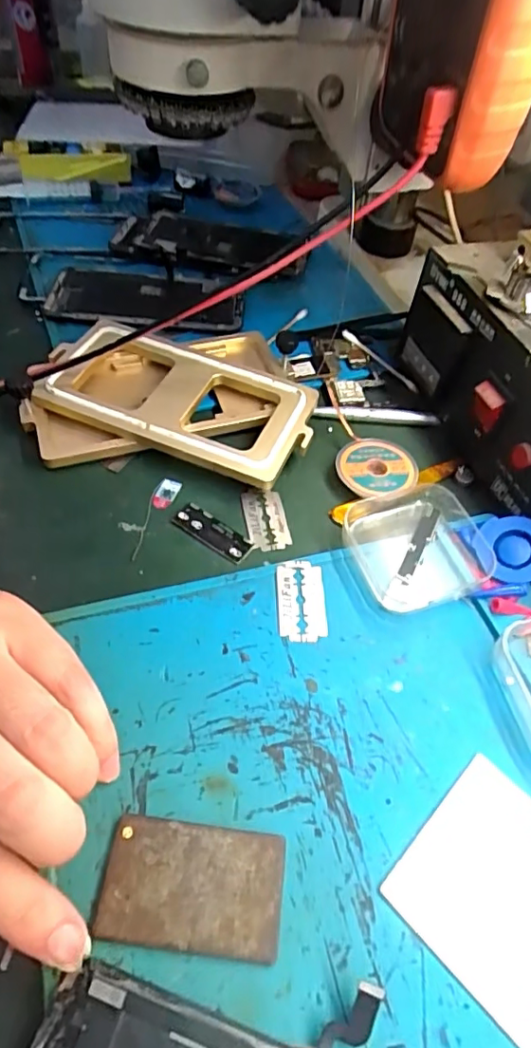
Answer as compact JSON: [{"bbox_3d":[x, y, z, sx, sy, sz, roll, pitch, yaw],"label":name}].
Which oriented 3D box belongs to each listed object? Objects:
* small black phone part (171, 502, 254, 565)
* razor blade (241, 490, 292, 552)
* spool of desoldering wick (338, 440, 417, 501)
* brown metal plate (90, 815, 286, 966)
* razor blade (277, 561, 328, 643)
[{"bbox_3d":[-0.027,0.003,0.288,0.046,0.004,0.017,32,56,19],"label":"small black phone part"},{"bbox_3d":[0.000,-0.003,0.296,0.022,0.004,0.039,-6,56,-9],"label":"razor blade"},{"bbox_3d":[0.063,-0.031,0.315,0.045,0.012,0.041,3,52,-3],"label":"spool of desoldering wick"},{"bbox_3d":[-0.025,0.125,0.189,0.061,0.004,0.037,7,51,0],"label":"brown metal plate"},{"bbox_3d":[0.018,0.036,0.264,0.023,0.004,0.042,1,52,-5],"label":"razor blade"}]

